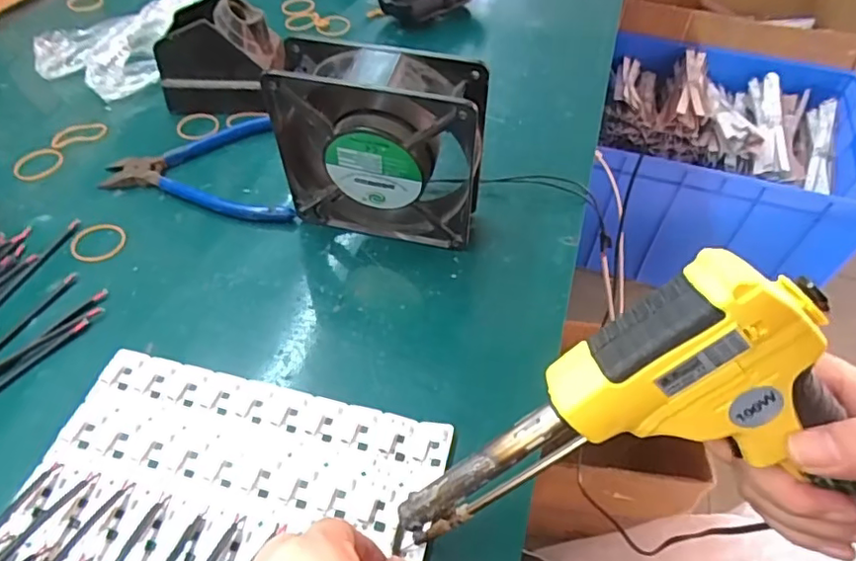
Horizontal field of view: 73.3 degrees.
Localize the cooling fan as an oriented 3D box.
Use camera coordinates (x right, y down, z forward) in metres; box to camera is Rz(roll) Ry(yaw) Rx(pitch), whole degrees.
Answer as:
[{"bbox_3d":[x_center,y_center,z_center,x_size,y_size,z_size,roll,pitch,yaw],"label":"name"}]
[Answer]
[{"bbox_3d":[-0.029,-0.075,0.350,0.119,0.122,0.037,11,50,9],"label":"cooling fan"}]

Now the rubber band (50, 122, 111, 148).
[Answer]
[{"bbox_3d":[-0.277,-0.116,0.458,0.042,0.005,0.021,-16,51,-13],"label":"rubber band"}]

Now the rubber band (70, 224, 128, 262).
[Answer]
[{"bbox_3d":[-0.217,-0.026,0.378,0.033,0.004,0.035,-18,52,-15],"label":"rubber band"}]

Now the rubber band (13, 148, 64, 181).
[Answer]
[{"bbox_3d":[-0.297,-0.089,0.439,0.035,0.005,0.034,0,50,0],"label":"rubber band"}]

